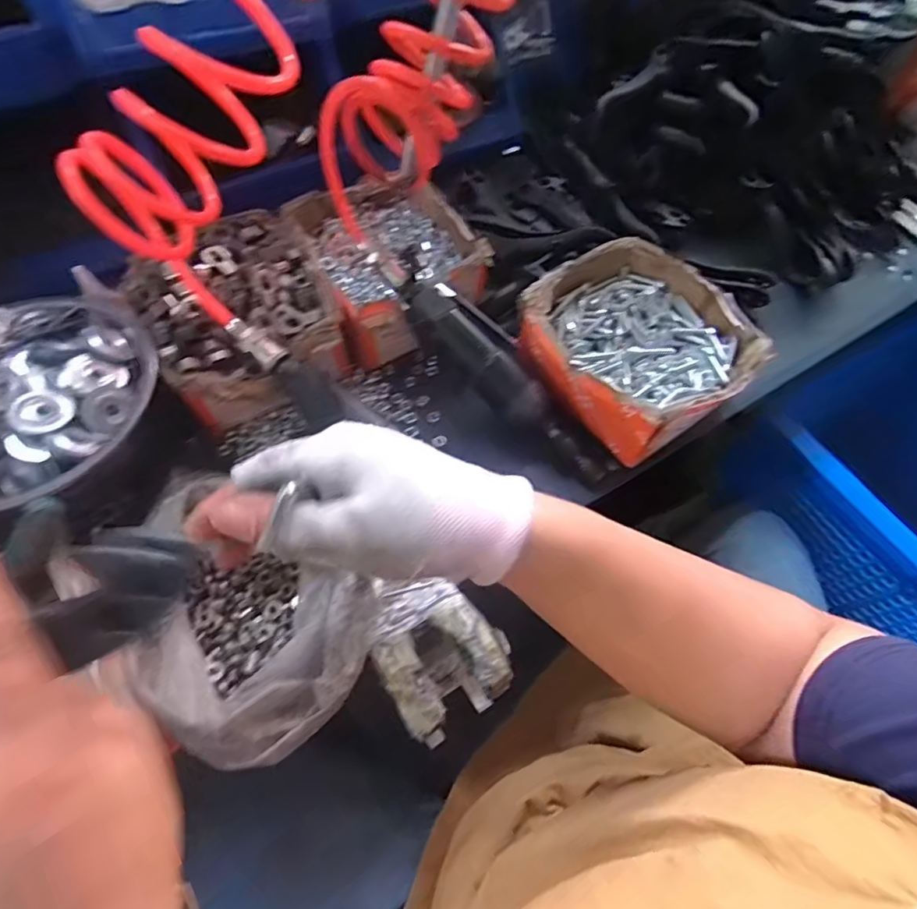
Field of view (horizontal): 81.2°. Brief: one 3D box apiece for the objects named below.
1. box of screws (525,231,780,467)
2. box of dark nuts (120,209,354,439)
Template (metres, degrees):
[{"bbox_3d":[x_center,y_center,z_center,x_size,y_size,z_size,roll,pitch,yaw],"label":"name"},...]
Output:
[{"bbox_3d":[0.148,-0.092,0.447,0.151,0.064,0.165,-34,67,-20],"label":"box of screws"},{"bbox_3d":[-0.181,-0.114,0.454,0.146,0.076,0.171,-30,66,-18],"label":"box of dark nuts"}]

